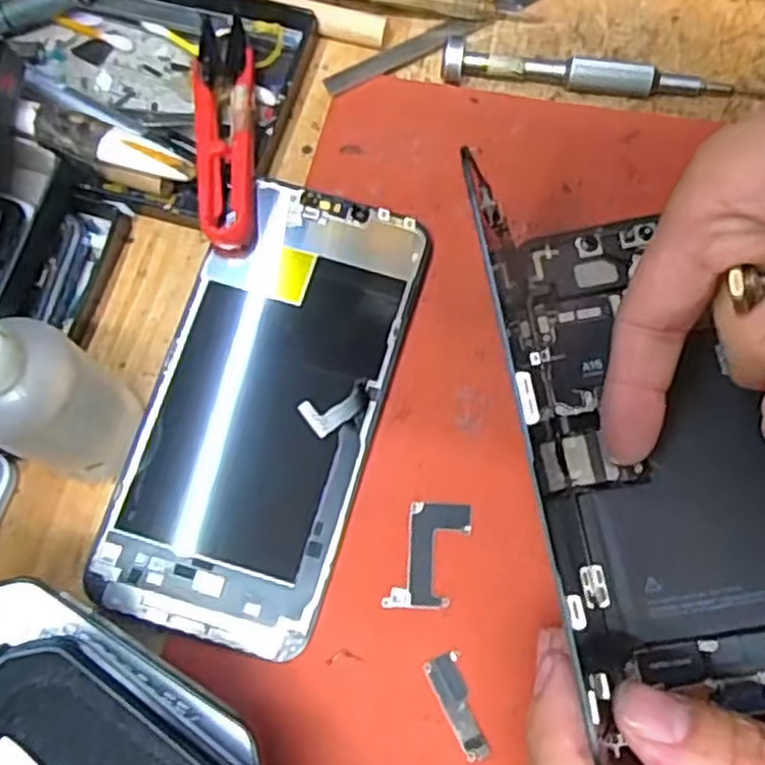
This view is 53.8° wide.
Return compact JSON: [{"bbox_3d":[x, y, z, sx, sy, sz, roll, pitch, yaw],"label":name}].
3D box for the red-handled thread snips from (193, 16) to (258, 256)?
[{"bbox_3d":[-0.059,-0.097,0.281,0.022,0.011,0.104,-5,72,1],"label":"red-handled thread snips"}]

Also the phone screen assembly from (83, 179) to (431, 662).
[{"bbox_3d":[-0.039,0.006,0.256,0.073,0.005,0.156,16,74,8],"label":"phone screen assembly"}]

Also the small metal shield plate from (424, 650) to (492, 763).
[{"bbox_3d":[0.023,0.098,0.227,0.010,0.004,0.030,-20,73,-3],"label":"small metal shield plate"}]

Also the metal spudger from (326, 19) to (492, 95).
[{"bbox_3d":[0.009,-0.135,0.307,0.070,0.004,0.009,-28,74,-7],"label":"metal spudger"}]

